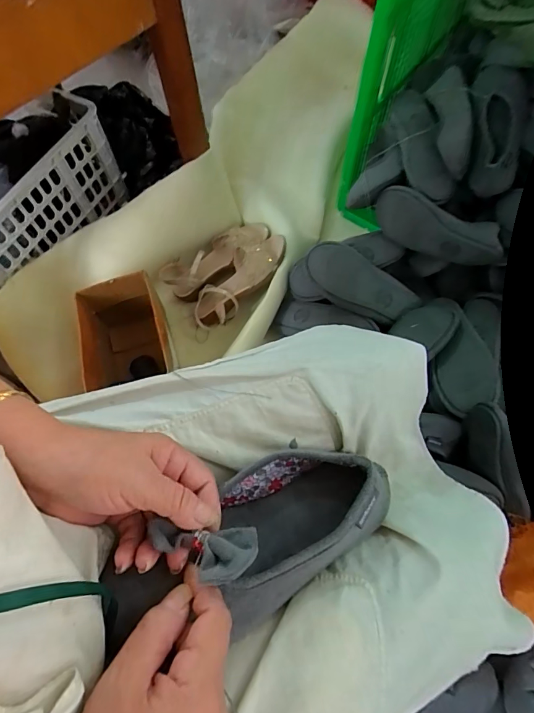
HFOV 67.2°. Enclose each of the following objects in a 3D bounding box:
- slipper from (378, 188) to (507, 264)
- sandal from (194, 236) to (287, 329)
[{"bbox_3d":[0.311,-0.234,0.730,0.232,0.080,0.060,24,70,11],"label":"slipper"},{"bbox_3d":[-0.059,-0.158,0.847,0.249,0.055,0.088,-44,71,9],"label":"sandal"}]

